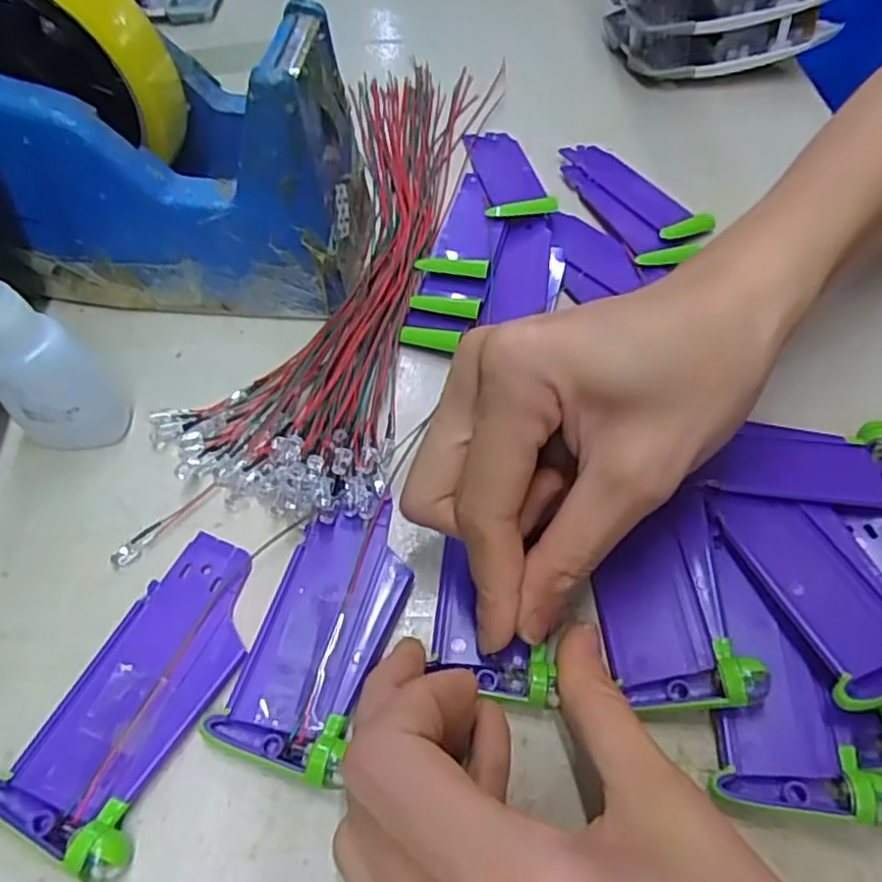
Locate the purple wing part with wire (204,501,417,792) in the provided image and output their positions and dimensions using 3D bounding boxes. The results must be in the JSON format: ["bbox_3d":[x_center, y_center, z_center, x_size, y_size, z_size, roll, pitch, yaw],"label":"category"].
[{"bbox_3d":[-0.034,0.054,0.204,0.037,0.005,0.082,17,57,10],"label":"purple wing part with wire"}]

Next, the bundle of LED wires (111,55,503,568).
[{"bbox_3d":[-0.034,-0.087,0.291,0.081,0.016,0.291,10,56,6],"label":"bundle of LED wires"}]

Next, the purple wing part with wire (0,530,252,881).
[{"bbox_3d":[-0.081,0.070,0.194,0.041,0.010,0.089,24,58,14],"label":"purple wing part with wire"}]

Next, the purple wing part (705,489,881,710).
[{"bbox_3d":[0.116,0.041,0.203,0.039,0.017,0.071,-10,56,-8],"label":"purple wing part"}]

